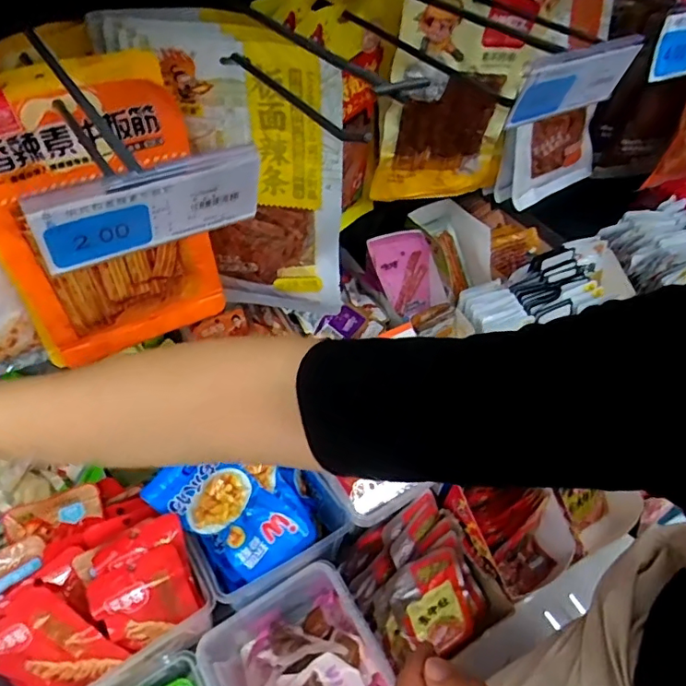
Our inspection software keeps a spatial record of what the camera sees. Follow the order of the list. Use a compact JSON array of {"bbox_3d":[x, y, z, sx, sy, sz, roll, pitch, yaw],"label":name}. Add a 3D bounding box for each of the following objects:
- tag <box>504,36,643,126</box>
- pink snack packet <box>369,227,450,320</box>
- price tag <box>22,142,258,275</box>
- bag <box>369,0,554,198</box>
[{"bbox_3d":[0.149,-0.167,0.346,0.097,0.045,0.005,-22,62,-21],"label":"tag"},{"bbox_3d":[0.094,-0.103,0.781,0.083,0.126,0.024,-24,22,0],"label":"pink snack packet"},{"bbox_3d":[-0.084,-0.061,0.244,0.099,0.044,0.010,-23,57,-22],"label":"price tag"},{"bbox_3d":[0.116,-0.284,0.632,0.143,0.251,0.059,-1,51,-6],"label":"bag"}]

